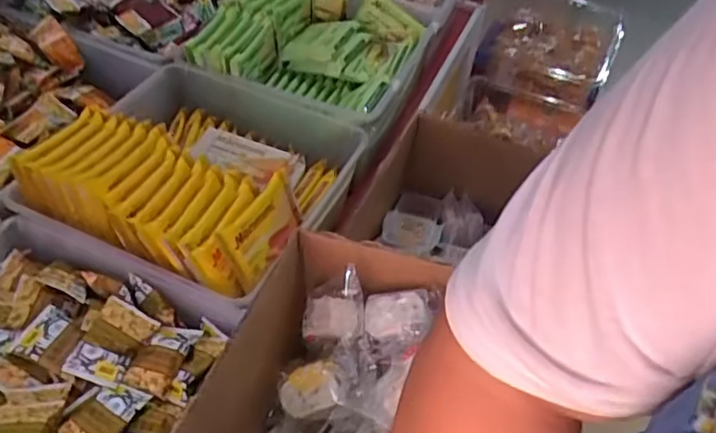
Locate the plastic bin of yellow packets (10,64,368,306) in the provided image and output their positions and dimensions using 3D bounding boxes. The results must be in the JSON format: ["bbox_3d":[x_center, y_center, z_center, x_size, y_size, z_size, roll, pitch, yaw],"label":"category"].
[{"bbox_3d":[-0.196,-0.059,0.713,0.315,0.113,0.299,21,49,13],"label":"plastic bin of yellow packets"}]

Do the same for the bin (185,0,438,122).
[{"bbox_3d":[-0.065,-0.243,0.896,0.285,0.128,0.289,18,49,11],"label":"bin"}]

